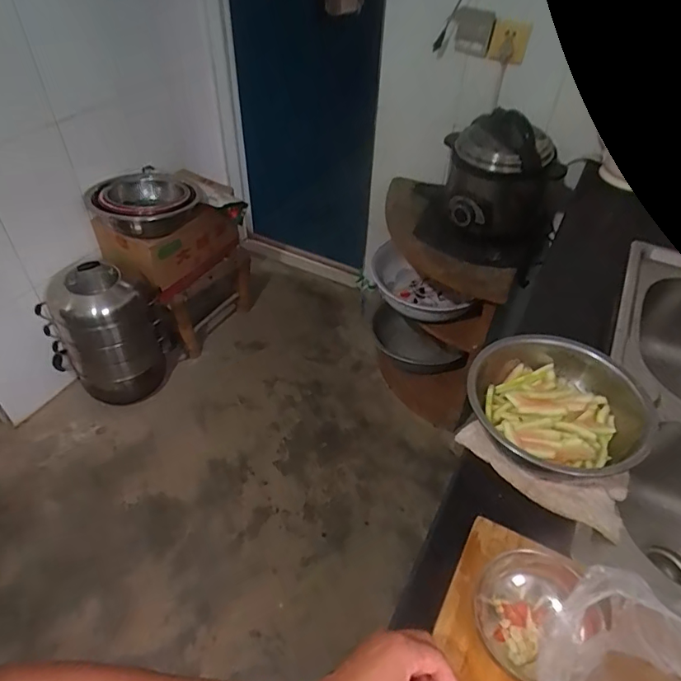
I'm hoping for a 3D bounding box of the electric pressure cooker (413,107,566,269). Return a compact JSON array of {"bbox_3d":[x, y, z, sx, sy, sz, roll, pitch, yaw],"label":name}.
[{"bbox_3d":[0.389,-0.414,1.303,0.375,0.319,0.318,16,46,13],"label":"electric pressure cooker"}]

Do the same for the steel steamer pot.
[{"bbox_3d":[-0.759,-0.037,1.608,0.304,0.439,0.248,21,47,18],"label":"steel steamer pot"}]

